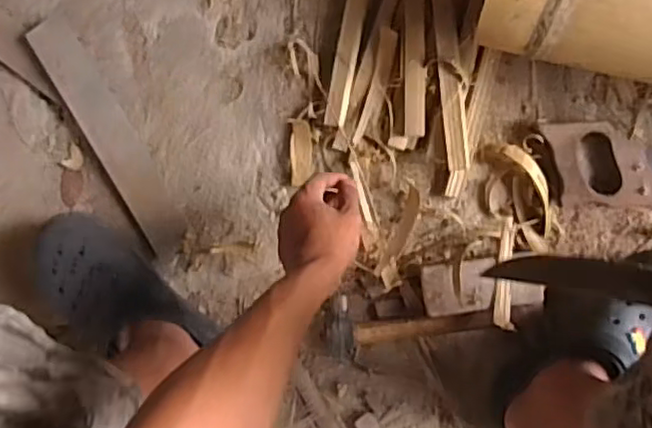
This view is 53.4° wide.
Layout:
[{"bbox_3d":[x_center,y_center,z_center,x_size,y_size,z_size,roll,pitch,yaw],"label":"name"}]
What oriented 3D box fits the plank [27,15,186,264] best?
[{"bbox_3d":[-0.264,-0.097,0.796,0.059,0.020,0.330,-32,83,4],"label":"plank"}]

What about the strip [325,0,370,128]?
[{"bbox_3d":[0.036,-0.240,0.755,0.026,0.010,0.276,12,87,8],"label":"strip"}]

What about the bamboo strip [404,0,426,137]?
[{"bbox_3d":[0.102,-0.226,0.736,0.024,0.013,0.274,1,86,7],"label":"bamboo strip"}]

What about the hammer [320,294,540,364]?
[{"bbox_3d":[0.121,0.128,0.760,0.249,0.032,0.081,-4,85,7],"label":"hammer"}]

